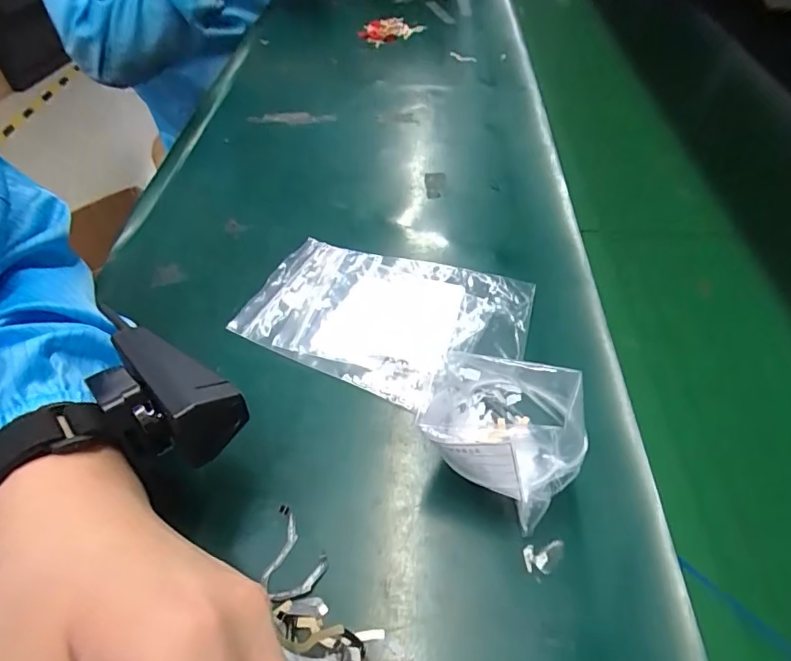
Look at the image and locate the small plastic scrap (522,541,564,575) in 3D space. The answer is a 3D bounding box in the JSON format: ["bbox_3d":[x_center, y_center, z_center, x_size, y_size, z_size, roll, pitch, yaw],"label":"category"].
[{"bbox_3d":[0.069,0.104,0.224,0.019,0.004,0.012,-6,50,-4],"label":"small plastic scrap"}]

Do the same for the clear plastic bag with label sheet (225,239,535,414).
[{"bbox_3d":[-0.008,-0.011,0.320,0.177,0.008,0.111,16,52,14],"label":"clear plastic bag with label sheet"}]

